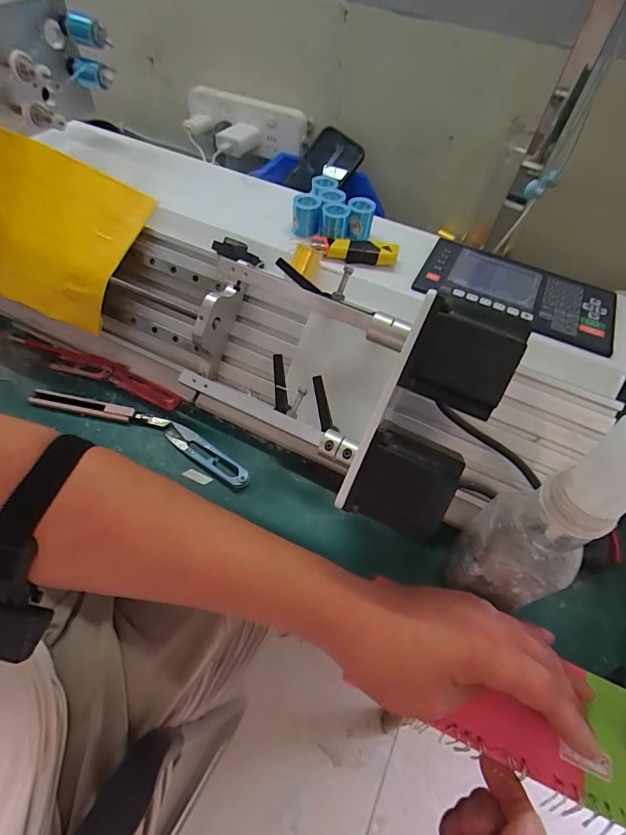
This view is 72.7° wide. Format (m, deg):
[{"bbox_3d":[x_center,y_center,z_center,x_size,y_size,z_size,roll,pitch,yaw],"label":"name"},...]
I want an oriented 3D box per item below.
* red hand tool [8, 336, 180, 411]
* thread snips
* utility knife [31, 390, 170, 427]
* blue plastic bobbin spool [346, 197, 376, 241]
[{"bbox_3d":[-0.234,-0.050,0.451,0.205,0.015,0.027,20,54,9],"label":"red hand tool"},{"bbox_3d":[-0.101,0.035,0.402,0.099,0.008,0.021,34,58,18],"label":"thread snips"},{"bbox_3d":[-0.213,-0.008,0.423,0.140,0.010,0.015,12,53,4],"label":"utility knife"},{"bbox_3d":[0.045,-0.187,0.403,0.024,0.034,0.023,3,53,-4],"label":"blue plastic bobbin spool"}]

